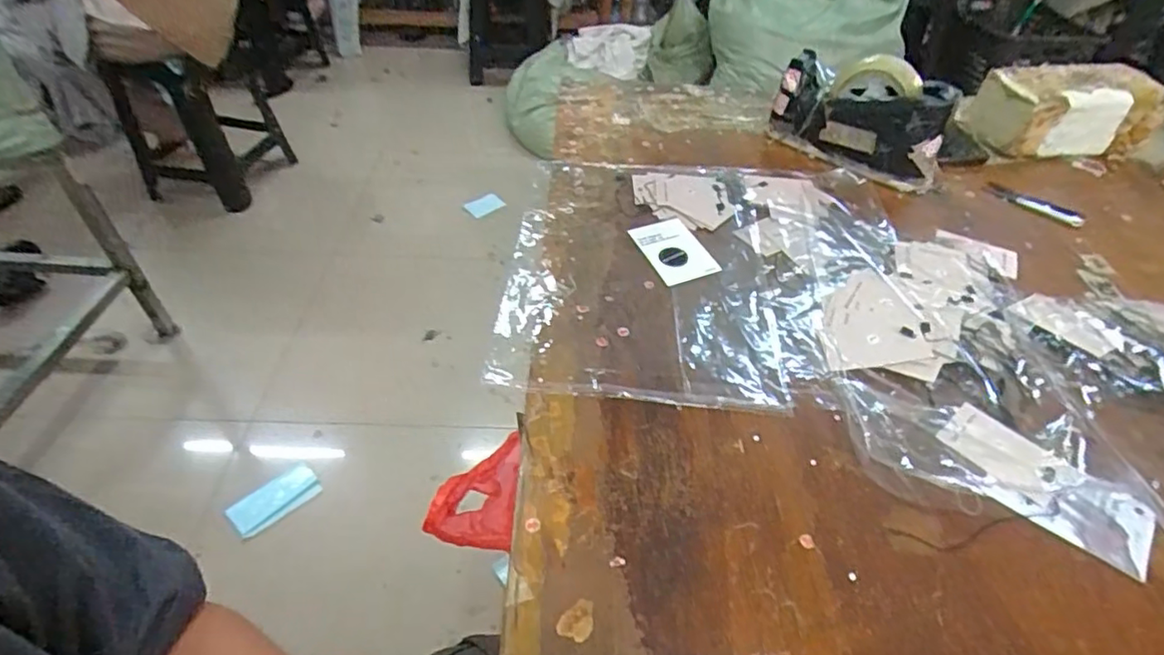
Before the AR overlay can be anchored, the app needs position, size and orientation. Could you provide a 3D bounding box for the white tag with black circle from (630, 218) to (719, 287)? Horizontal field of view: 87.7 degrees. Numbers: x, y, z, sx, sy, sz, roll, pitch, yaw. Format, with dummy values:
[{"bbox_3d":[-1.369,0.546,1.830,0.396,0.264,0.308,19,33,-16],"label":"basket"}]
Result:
[{"bbox_3d":[0.095,-0.080,0.631,0.061,0.005,0.091,-21,55,-14],"label":"white tag with black circle"}]

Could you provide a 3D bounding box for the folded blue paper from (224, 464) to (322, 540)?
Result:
[{"bbox_3d":[-0.620,0.350,1.227,0.166,0.010,0.090,-33,59,-22],"label":"folded blue paper"}]

